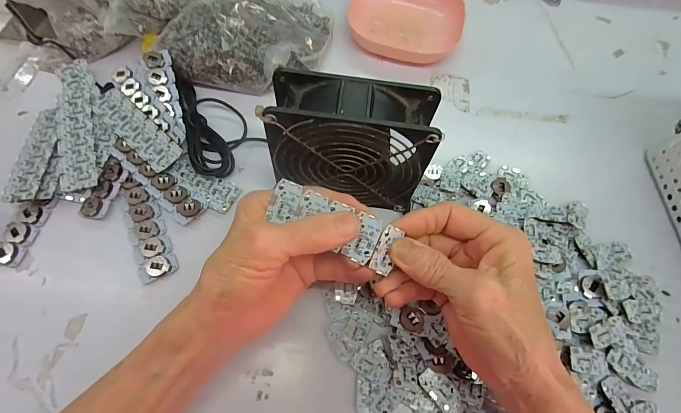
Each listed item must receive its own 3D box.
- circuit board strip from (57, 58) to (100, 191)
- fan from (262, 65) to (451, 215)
[{"bbox_3d":[-0.250,-0.084,0.324,0.029,0.007,0.149,-12,68,-14],"label":"circuit board strip"},{"bbox_3d":[0.007,-0.043,0.274,0.115,0.117,0.047,8,64,1],"label":"fan"}]

